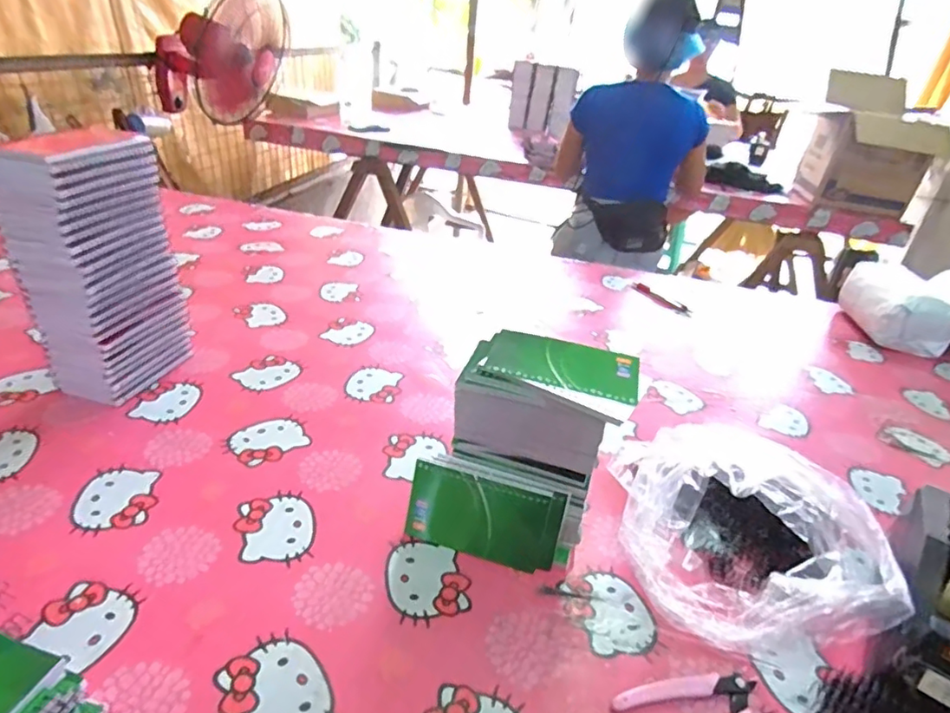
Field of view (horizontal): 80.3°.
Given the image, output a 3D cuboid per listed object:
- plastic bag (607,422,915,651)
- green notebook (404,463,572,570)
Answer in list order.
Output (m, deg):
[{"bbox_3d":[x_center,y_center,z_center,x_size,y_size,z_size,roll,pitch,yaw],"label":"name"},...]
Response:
[{"bbox_3d":[0.236,0.162,0.510,0.188,0.119,0.181,8,31,3],"label":"plastic bag"},{"bbox_3d":[0.008,0.151,0.530,0.144,0.076,0.011,12,10,12],"label":"green notebook"}]

